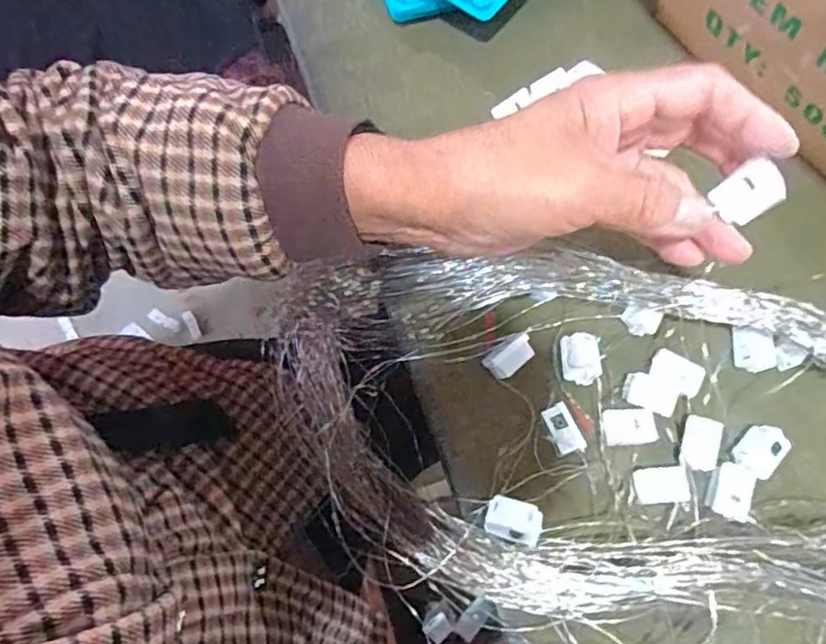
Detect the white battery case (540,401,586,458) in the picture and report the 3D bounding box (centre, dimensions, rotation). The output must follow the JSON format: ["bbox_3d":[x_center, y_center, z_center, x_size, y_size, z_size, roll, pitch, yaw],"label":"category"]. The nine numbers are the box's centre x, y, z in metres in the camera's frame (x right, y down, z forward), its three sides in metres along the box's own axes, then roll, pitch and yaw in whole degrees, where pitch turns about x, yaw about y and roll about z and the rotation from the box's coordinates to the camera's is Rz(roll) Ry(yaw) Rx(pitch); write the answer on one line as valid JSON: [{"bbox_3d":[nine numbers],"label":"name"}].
[{"bbox_3d":[0.079,0.057,0.326,0.016,0.007,0.026,-18,72,-7],"label":"white battery case"}]

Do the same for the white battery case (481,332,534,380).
[{"bbox_3d":[0.053,0.018,0.336,0.026,0.008,0.016,-38,76,-13],"label":"white battery case"}]

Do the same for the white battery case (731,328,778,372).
[{"bbox_3d":[0.190,0.015,0.347,0.020,0.011,0.024,-3,71,-3],"label":"white battery case"}]

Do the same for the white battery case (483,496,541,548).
[{"bbox_3d":[0.051,0.100,0.311,0.027,0.011,0.019,16,71,4],"label":"white battery case"}]

